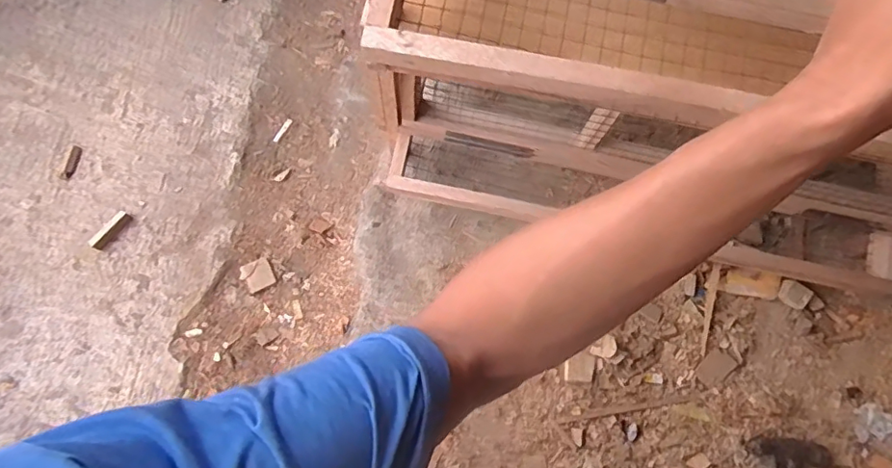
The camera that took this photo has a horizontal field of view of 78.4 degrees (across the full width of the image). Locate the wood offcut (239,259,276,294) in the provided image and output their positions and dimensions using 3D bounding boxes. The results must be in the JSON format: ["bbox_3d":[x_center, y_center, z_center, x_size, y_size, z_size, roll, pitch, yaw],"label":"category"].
[{"bbox_3d":[-0.254,0.056,0.736,0.038,0.005,0.039,-28,75,-10],"label":"wood offcut"}]

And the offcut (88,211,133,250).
[{"bbox_3d":[-0.454,-0.005,0.739,0.020,0.007,0.061,37,75,10],"label":"offcut"}]

